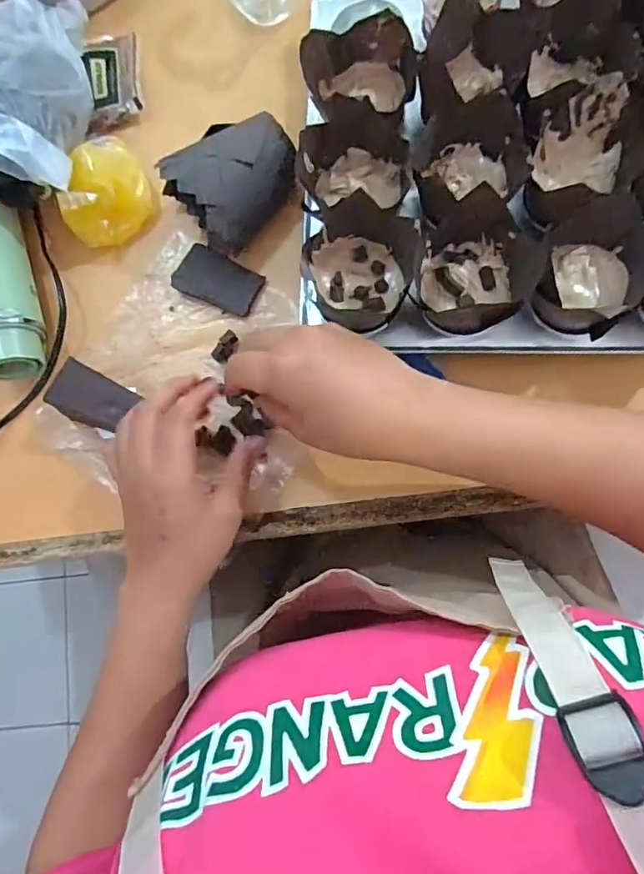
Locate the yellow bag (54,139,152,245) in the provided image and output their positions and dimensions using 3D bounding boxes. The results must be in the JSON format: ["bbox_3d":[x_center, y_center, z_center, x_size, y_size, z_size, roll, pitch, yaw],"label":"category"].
[{"bbox_3d":[-0.169,-0.199,0.415,0.050,0.048,0.087,13,82,6],"label":"yellow bag"}]

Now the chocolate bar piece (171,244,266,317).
[{"bbox_3d":[-0.084,-0.127,0.418,0.071,0.007,0.040,26,84,8],"label":"chocolate bar piece"}]

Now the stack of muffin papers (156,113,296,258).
[{"bbox_3d":[-0.066,-0.190,0.396,0.095,0.051,0.079,-22,80,1],"label":"stack of muffin papers"}]

